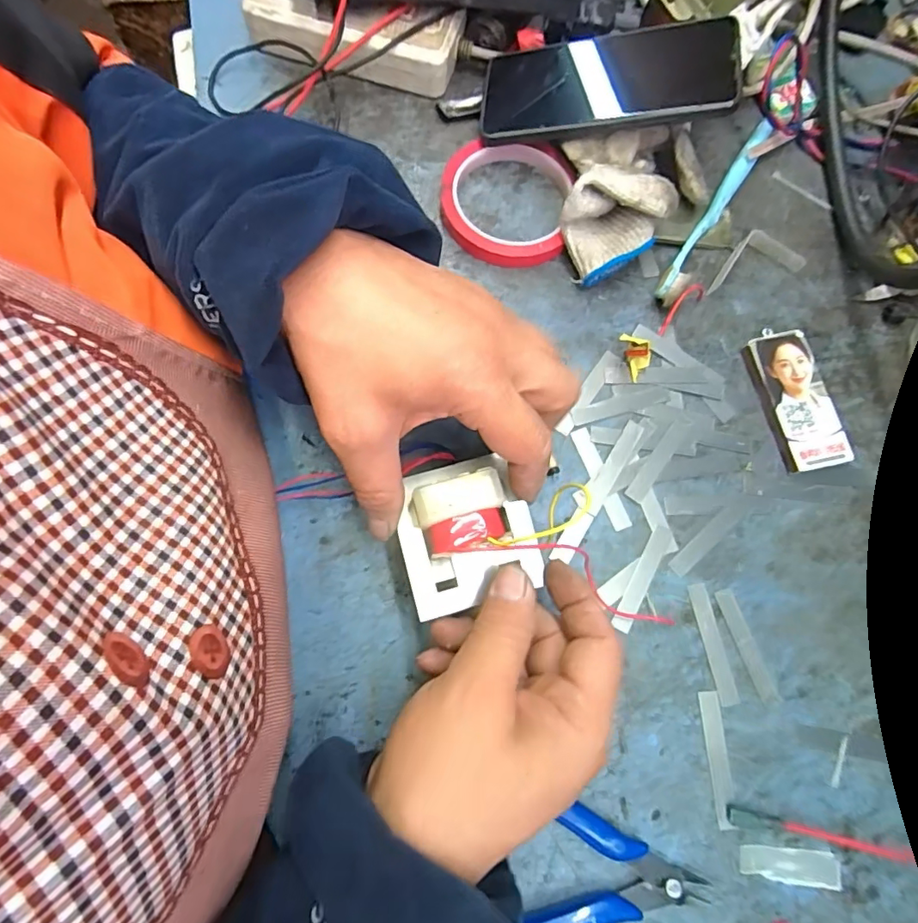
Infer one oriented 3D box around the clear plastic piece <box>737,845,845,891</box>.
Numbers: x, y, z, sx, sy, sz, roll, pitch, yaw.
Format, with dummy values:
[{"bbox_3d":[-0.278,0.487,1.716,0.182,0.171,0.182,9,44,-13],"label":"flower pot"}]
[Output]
[{"bbox_3d":[0.169,0.206,0.267,0.051,0.004,0.016,8,75,0],"label":"clear plastic piece"}]

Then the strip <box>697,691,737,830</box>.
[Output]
[{"bbox_3d":[0.139,0.158,0.280,0.011,0.004,0.065,-2,75,-3],"label":"strip"}]

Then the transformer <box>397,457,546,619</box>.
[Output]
[{"bbox_3d":[0.004,0.038,0.260,0.067,0.035,0.071,-16,76,-6],"label":"transformer"}]

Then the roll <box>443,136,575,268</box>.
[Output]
[{"bbox_3d":[0.030,-0.176,0.360,0.088,0.018,0.090,1,75,-2],"label":"roll"}]

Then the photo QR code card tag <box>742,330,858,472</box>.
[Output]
[{"bbox_3d":[0.213,-0.039,0.335,0.038,0.012,0.091,-11,76,-5],"label":"photo QR code card tag"}]

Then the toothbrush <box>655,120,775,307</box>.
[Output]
[{"bbox_3d":[0.178,-0.174,0.365,0.015,0.018,0.169,32,76,6],"label":"toothbrush"}]

